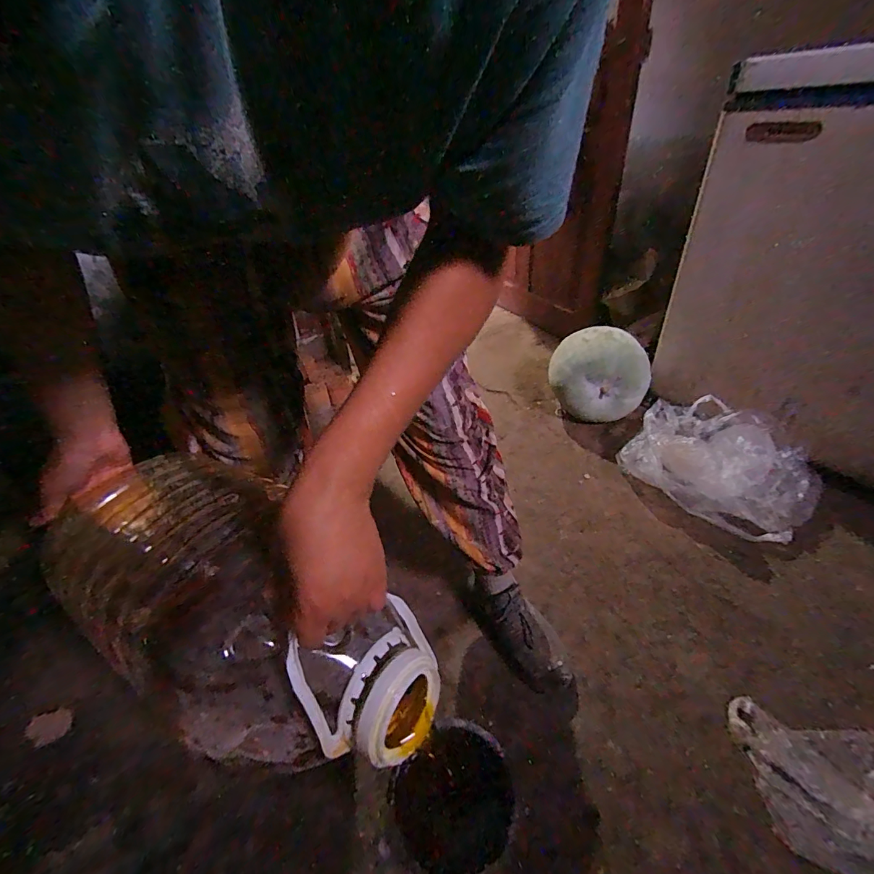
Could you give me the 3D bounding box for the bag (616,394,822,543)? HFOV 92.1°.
[{"bbox_3d":[0.750,0.045,1.111,0.327,0.172,0.423,-32,45,-28],"label":"bag"}]

